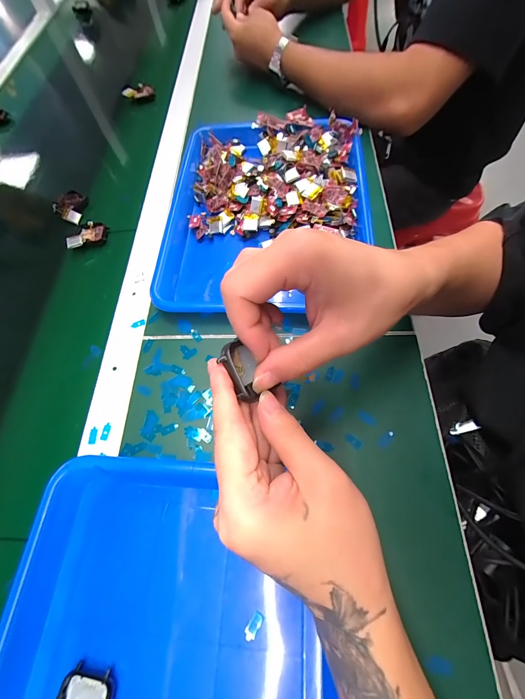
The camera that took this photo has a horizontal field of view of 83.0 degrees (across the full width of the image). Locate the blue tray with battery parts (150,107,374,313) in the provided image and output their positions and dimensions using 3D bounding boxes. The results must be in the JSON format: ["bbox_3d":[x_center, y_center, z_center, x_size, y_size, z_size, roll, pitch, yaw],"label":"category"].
[{"bbox_3d":[0.001,-0.190,0.391,0.265,0.053,0.325,-1,65,5],"label":"blue tray with battery parts"}]

